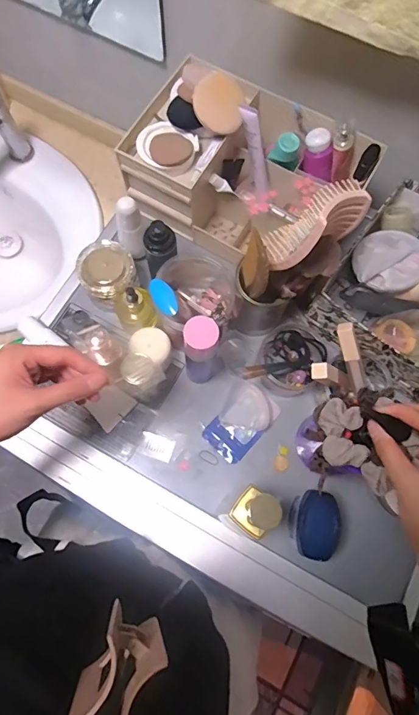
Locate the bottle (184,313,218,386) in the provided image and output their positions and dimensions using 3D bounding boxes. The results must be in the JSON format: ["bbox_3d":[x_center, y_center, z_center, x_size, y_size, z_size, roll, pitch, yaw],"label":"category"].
[{"bbox_3d":[-0.009,-0.005,0.492,0.037,0.149,0.034,0,74,-2],"label":"bottle"}]

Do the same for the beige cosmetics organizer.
[{"bbox_3d":[0.053,-0.246,0.568,0.292,0.151,0.183,27,75,6],"label":"beige cosmetics organizer"}]

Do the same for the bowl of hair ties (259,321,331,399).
[{"bbox_3d":[0.106,0.002,0.554,0.079,0.054,0.088,40,76,9],"label":"bowl of hair ties"}]

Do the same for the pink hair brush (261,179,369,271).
[{"bbox_3d":[0.097,-0.125,0.400,0.082,0.086,0.047,-33,77,-11],"label":"pink hair brush"}]

